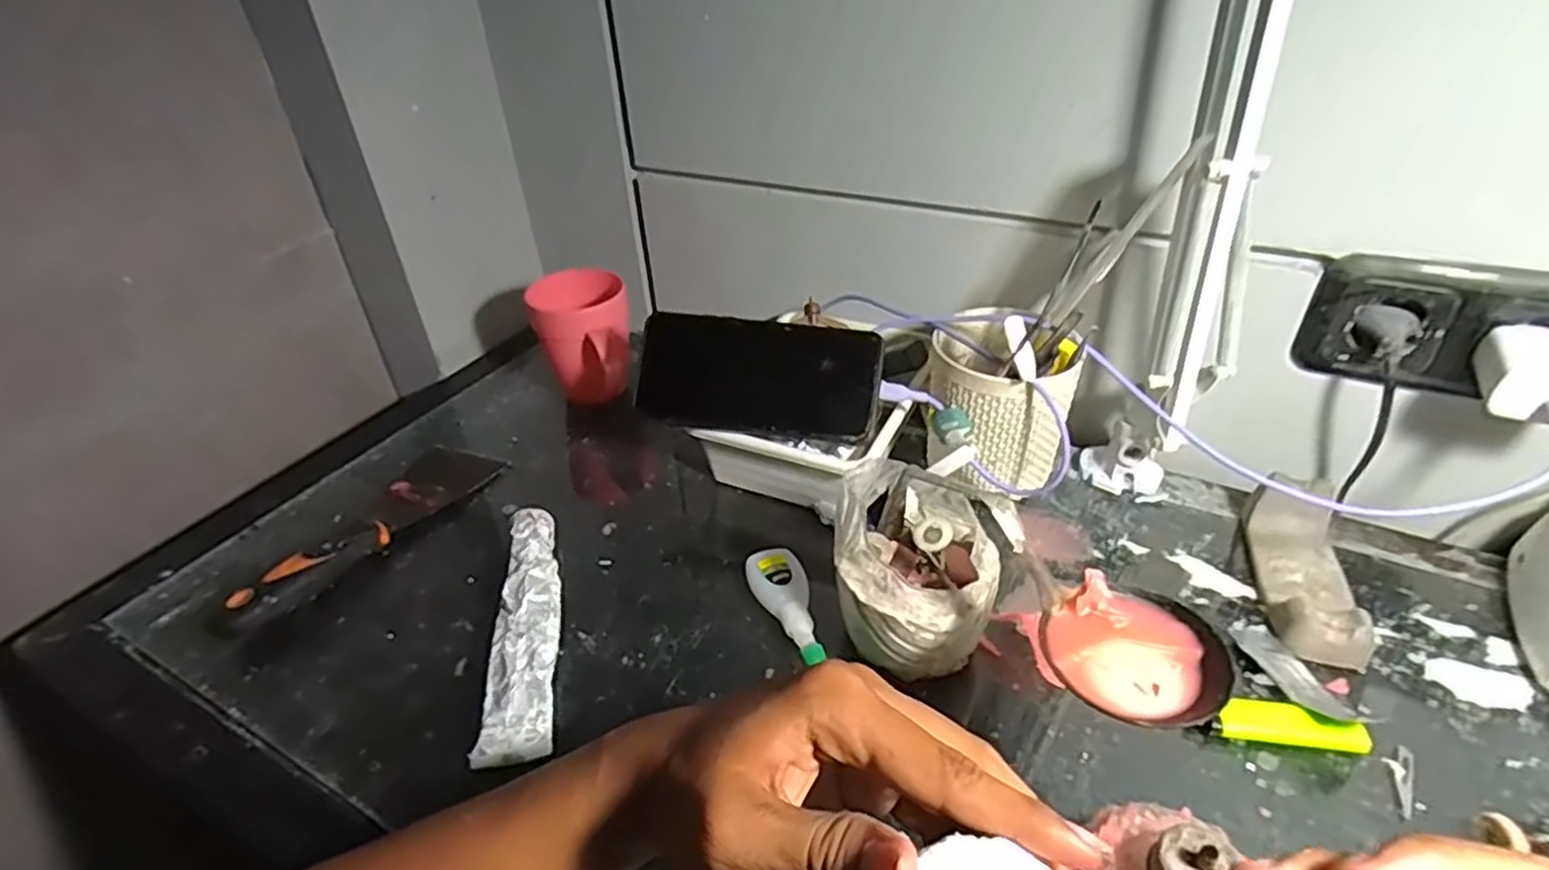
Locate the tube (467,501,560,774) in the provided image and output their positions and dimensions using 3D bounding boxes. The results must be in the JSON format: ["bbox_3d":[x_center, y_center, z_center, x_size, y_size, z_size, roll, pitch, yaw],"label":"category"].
[{"bbox_3d":[-0.147,0.112,0.444,0.036,0.031,0.167,-7,37,-5],"label":"tube"}]

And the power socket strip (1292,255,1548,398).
[{"bbox_3d":[0.438,-0.050,0.422,0.216,0.078,0.036,17,42,24],"label":"power socket strip"}]

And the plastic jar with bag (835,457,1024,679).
[{"bbox_3d":[0.083,0.074,0.413,0.093,0.113,0.087,-2,37,1],"label":"plastic jar with bag"}]

